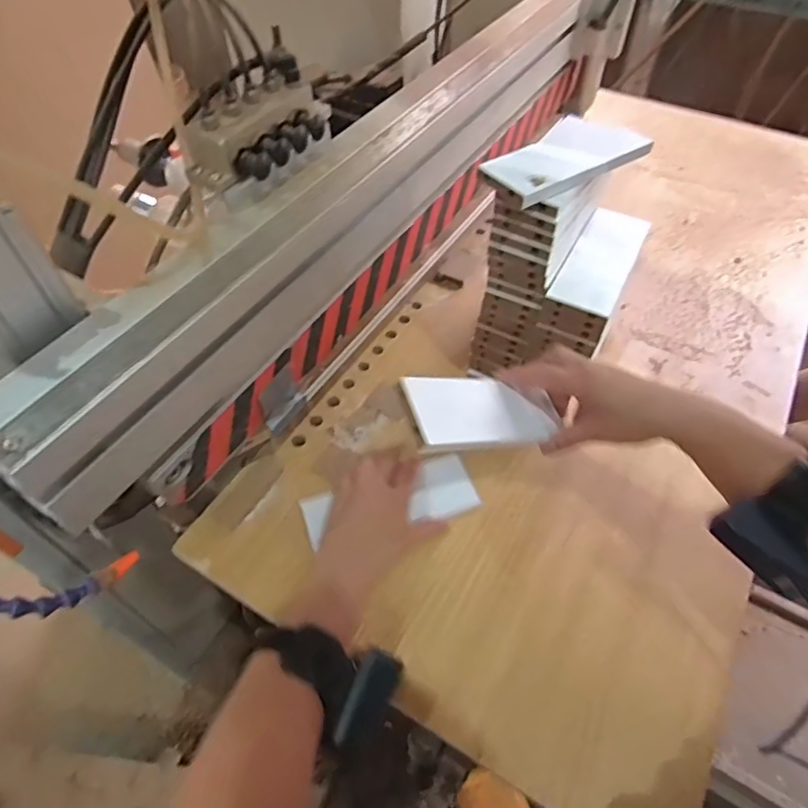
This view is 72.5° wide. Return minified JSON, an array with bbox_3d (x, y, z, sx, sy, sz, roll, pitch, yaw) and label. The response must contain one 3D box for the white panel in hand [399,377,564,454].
[{"bbox_3d":[0.070,0.006,0.459,0.167,0.009,0.062,-1,66,-39],"label":"white panel in hand"}]

